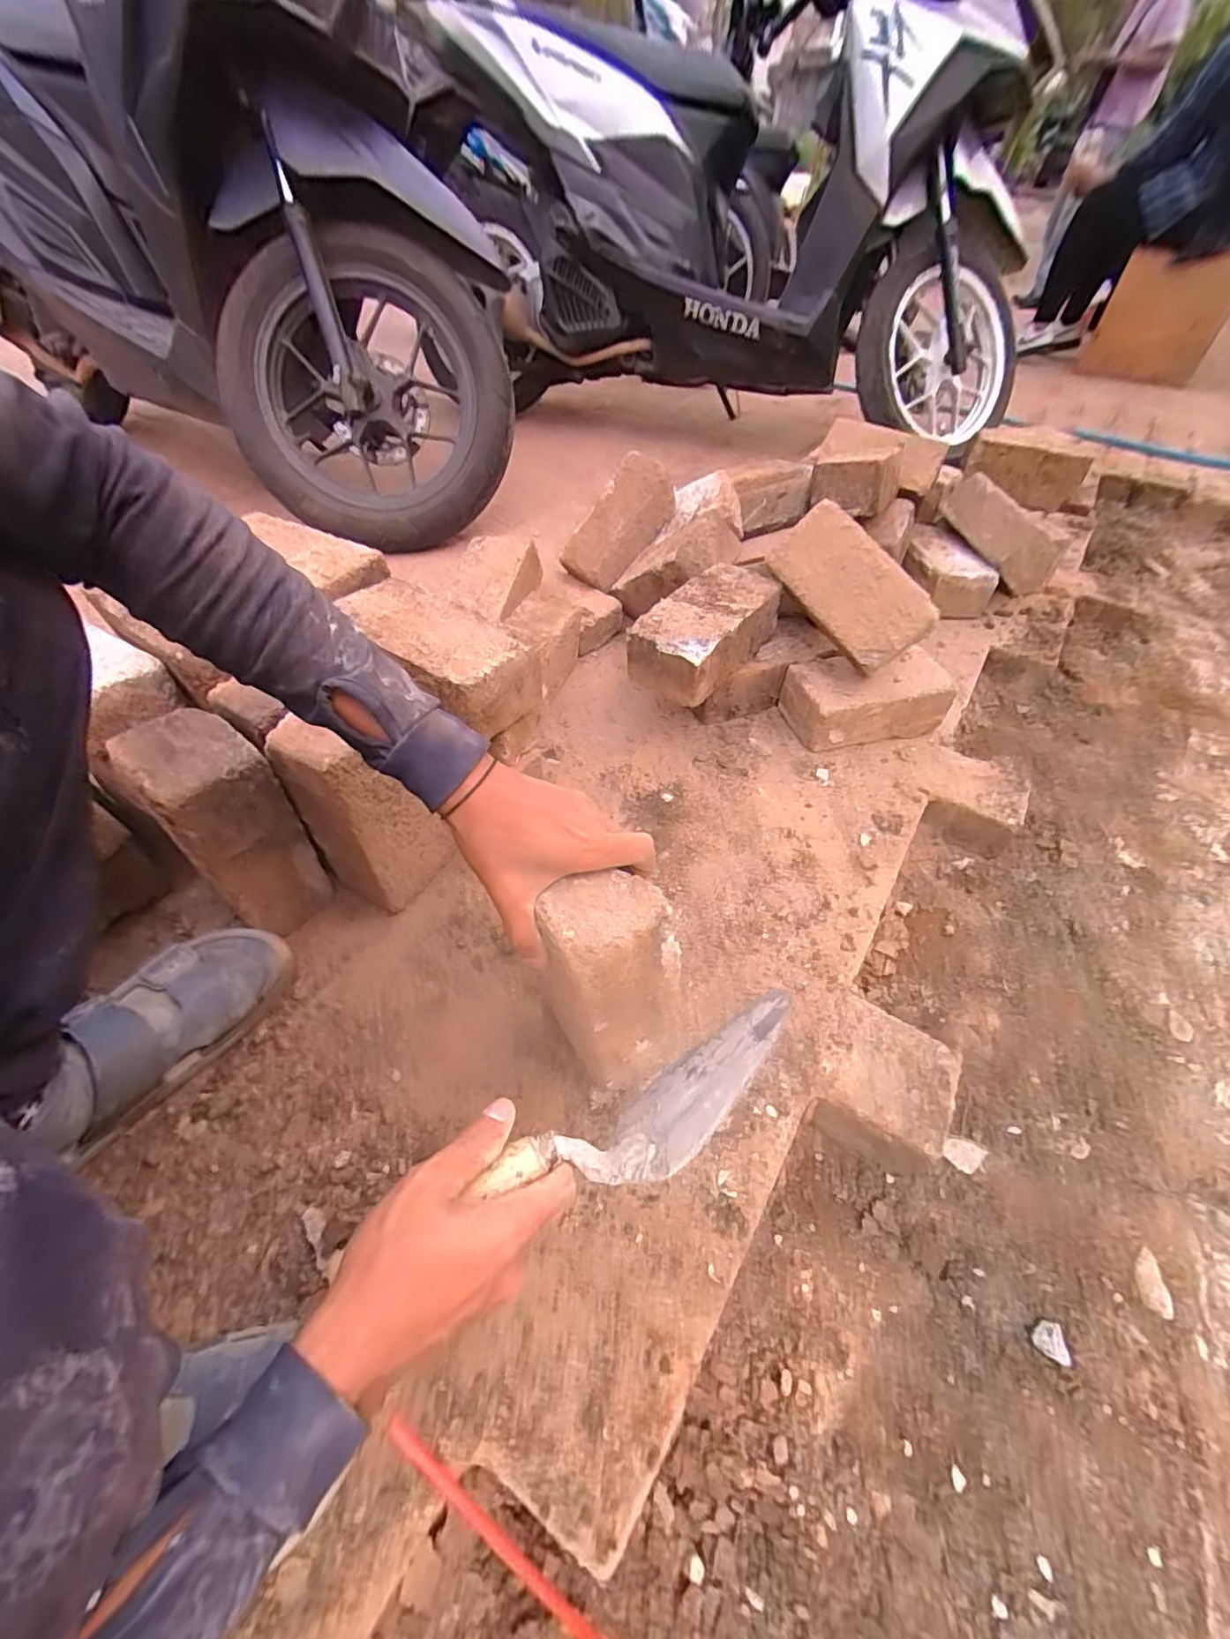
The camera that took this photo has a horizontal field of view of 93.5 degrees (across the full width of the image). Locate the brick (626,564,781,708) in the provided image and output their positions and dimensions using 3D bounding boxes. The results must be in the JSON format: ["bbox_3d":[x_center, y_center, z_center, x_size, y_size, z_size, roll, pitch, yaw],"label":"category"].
[{"bbox_3d":[0.118,-0.245,0.750,0.108,0.081,0.208,32,54,26],"label":"brick"}]

